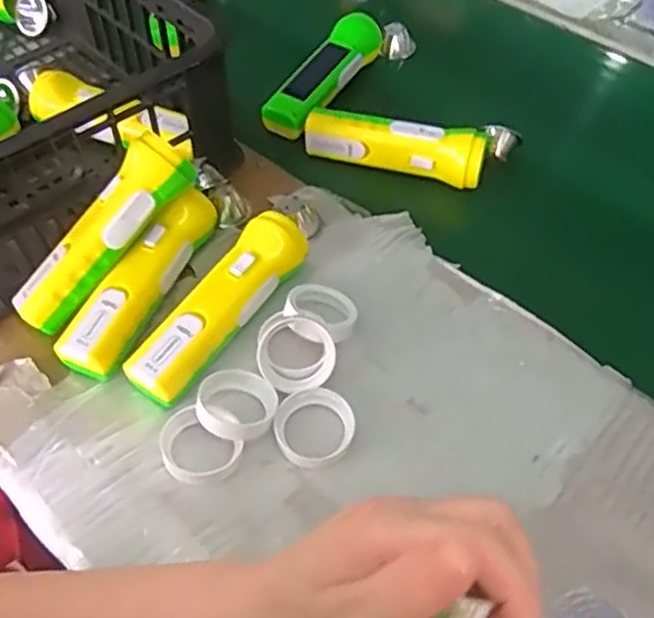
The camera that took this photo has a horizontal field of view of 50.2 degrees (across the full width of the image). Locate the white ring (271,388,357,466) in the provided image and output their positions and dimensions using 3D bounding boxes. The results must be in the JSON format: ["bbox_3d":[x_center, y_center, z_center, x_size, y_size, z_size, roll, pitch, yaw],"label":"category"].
[{"bbox_3d":[-0.008,0.079,0.476,0.055,0.008,0.052,1,53,-1],"label":"white ring"}]

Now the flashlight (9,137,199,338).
[{"bbox_3d":[-0.165,-0.054,0.520,0.045,0.039,0.163,36,82,23],"label":"flashlight"}]

